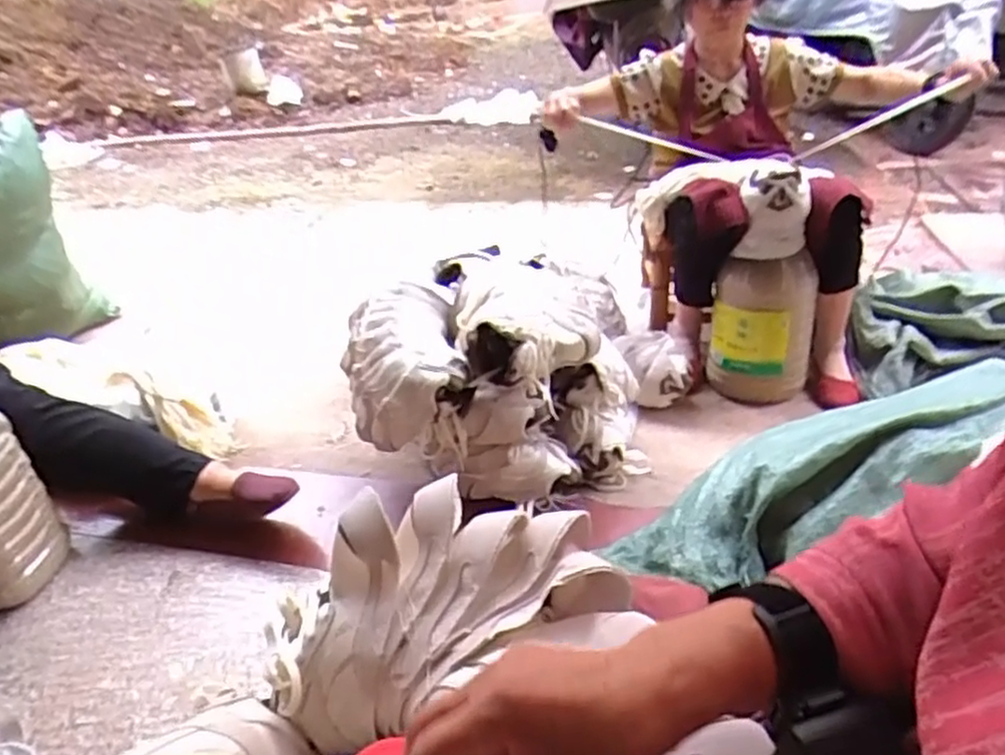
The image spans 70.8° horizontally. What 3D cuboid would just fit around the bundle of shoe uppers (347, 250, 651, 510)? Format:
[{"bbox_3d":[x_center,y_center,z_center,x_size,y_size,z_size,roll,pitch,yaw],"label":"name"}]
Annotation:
[{"bbox_3d":[-0.009,0.019,1.261,0.484,0.337,0.327,-19,36,-17],"label":"bundle of shoe uppers"}]

